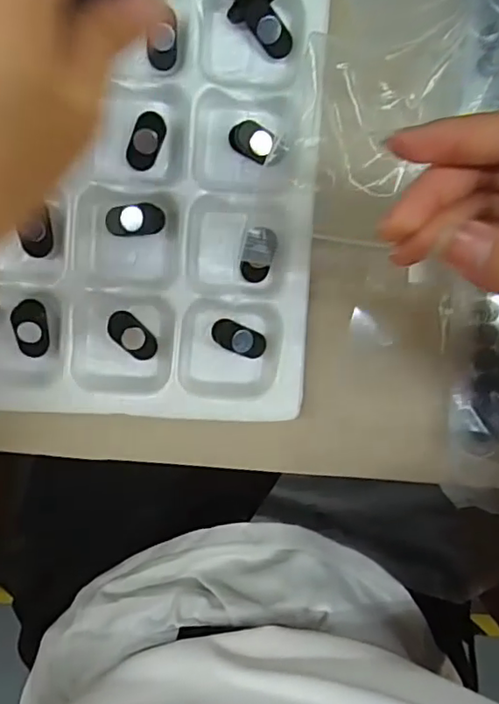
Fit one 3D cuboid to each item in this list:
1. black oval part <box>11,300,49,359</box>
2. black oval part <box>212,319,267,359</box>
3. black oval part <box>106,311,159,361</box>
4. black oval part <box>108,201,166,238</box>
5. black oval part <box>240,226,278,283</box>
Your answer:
[{"bbox_3d":[-0.090,-0.010,0.241,0.012,0.010,0.023,-6,97,-4],"label":"black oval part"},{"bbox_3d":[-0.004,-0.006,0.248,0.024,0.008,0.011,25,94,-7],"label":"black oval part"},{"bbox_3d":[-0.049,-0.007,0.244,0.012,0.010,0.023,-41,98,1],"label":"black oval part"},{"bbox_3d":[-0.047,-0.054,0.239,0.023,0.008,0.012,-6,97,-4],"label":"black oval part"},{"bbox_3d":[0.004,-0.041,0.244,0.013,0.009,0.023,12,95,-6],"label":"black oval part"}]

